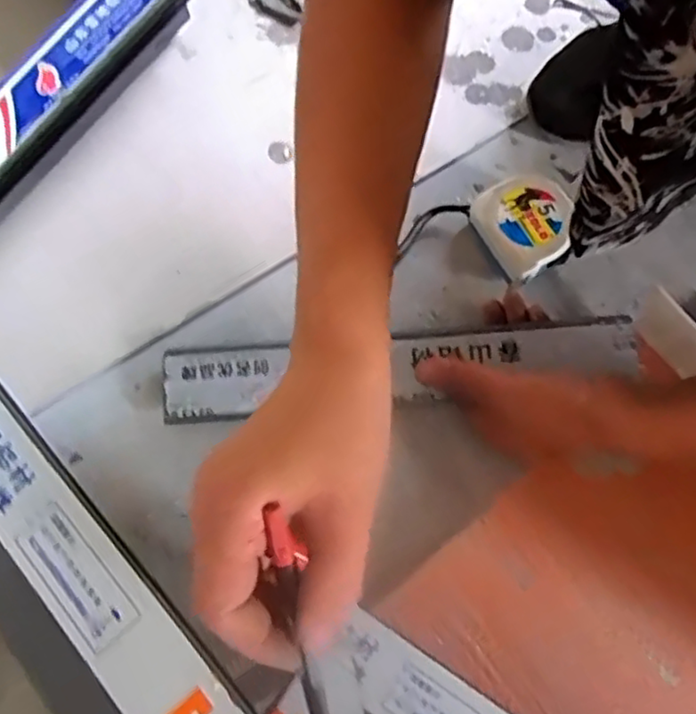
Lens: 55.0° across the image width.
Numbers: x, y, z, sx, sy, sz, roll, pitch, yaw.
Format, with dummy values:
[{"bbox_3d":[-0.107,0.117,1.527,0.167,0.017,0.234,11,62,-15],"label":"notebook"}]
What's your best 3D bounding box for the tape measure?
[{"bbox_3d":[0.126,-0.093,0.478,0.066,0.033,0.068,-33,78,-8],"label":"tape measure"}]

